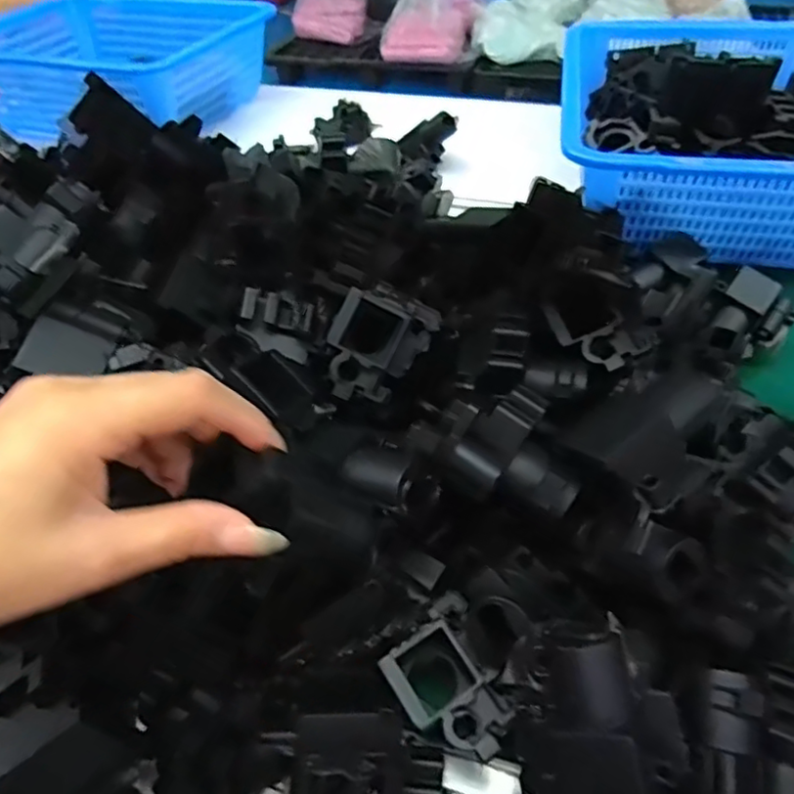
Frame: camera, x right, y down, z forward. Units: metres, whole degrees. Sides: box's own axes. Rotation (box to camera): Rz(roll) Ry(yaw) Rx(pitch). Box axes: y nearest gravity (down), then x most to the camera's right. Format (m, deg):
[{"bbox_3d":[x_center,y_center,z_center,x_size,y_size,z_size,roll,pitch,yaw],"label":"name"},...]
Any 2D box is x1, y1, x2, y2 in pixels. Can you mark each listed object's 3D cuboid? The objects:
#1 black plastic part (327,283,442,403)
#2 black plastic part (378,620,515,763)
[{"bbox_3d":[-0.009,-0.027,0.338,0.056,0.063,0.011,21,2,-29],"label":"black plastic part"},{"bbox_3d":[0.023,0.128,0.269,0.036,0.011,0.055,-32,52,-25],"label":"black plastic part"}]

